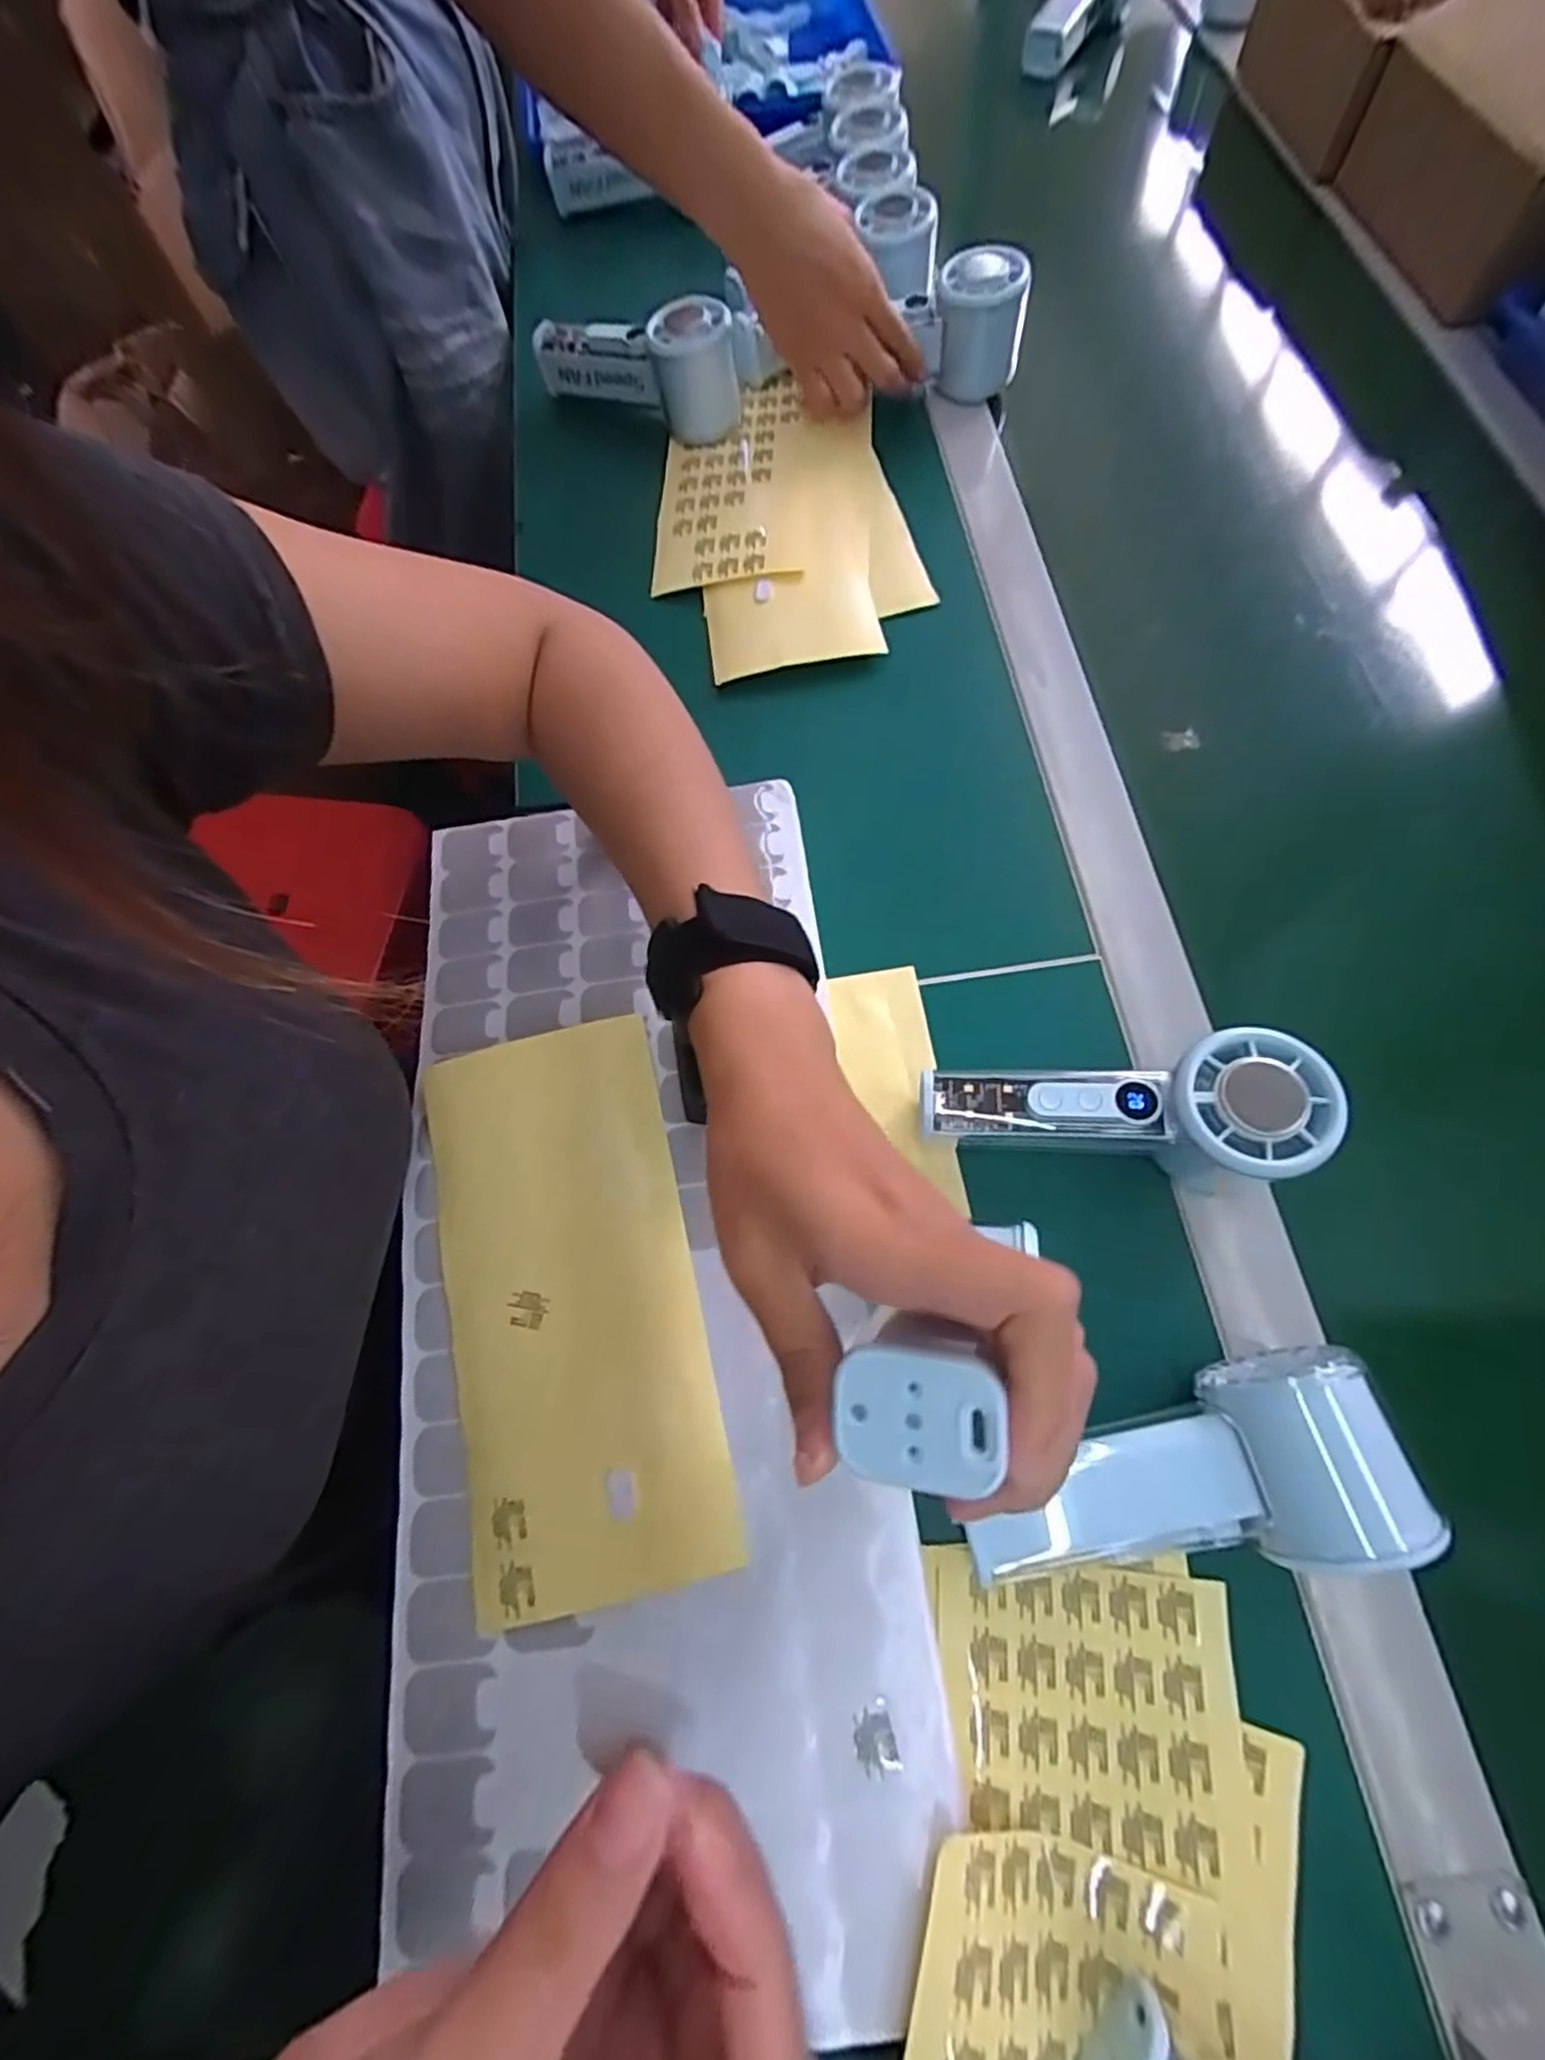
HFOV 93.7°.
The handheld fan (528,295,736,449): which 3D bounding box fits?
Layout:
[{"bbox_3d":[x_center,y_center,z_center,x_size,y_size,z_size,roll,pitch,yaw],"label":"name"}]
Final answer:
[{"bbox_3d":[-0.101,-0.465,0.504,0.155,0.063,0.044,15,71,9],"label":"handheld fan"}]

